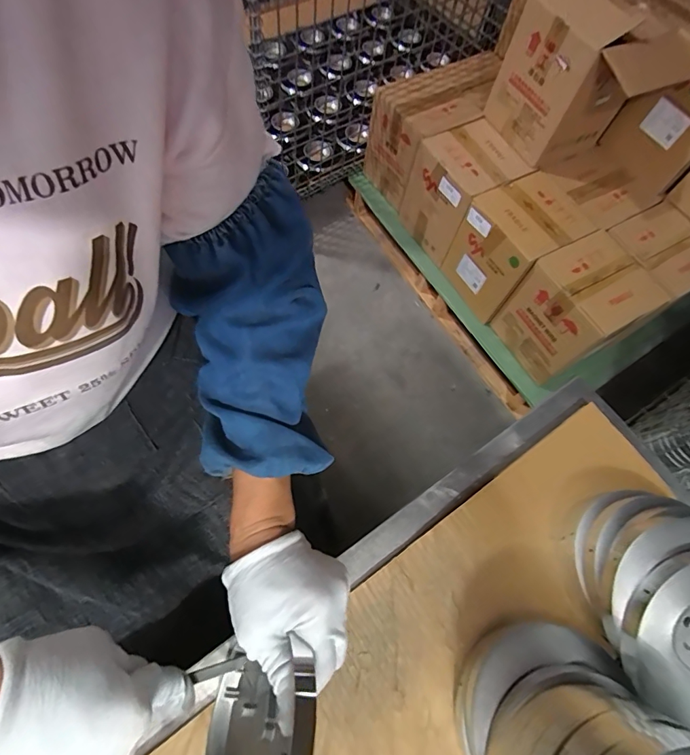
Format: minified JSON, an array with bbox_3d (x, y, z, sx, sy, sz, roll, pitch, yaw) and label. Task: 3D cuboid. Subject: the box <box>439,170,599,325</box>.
[{"bbox_3d":[0.448,-0.348,1.148,0.234,0.259,0.217,-29,72,-18],"label":"box"}]

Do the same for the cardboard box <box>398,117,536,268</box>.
[{"bbox_3d":[0.324,-0.529,1.226,0.210,0.261,0.226,-29,72,-18],"label":"cardboard box"}]

